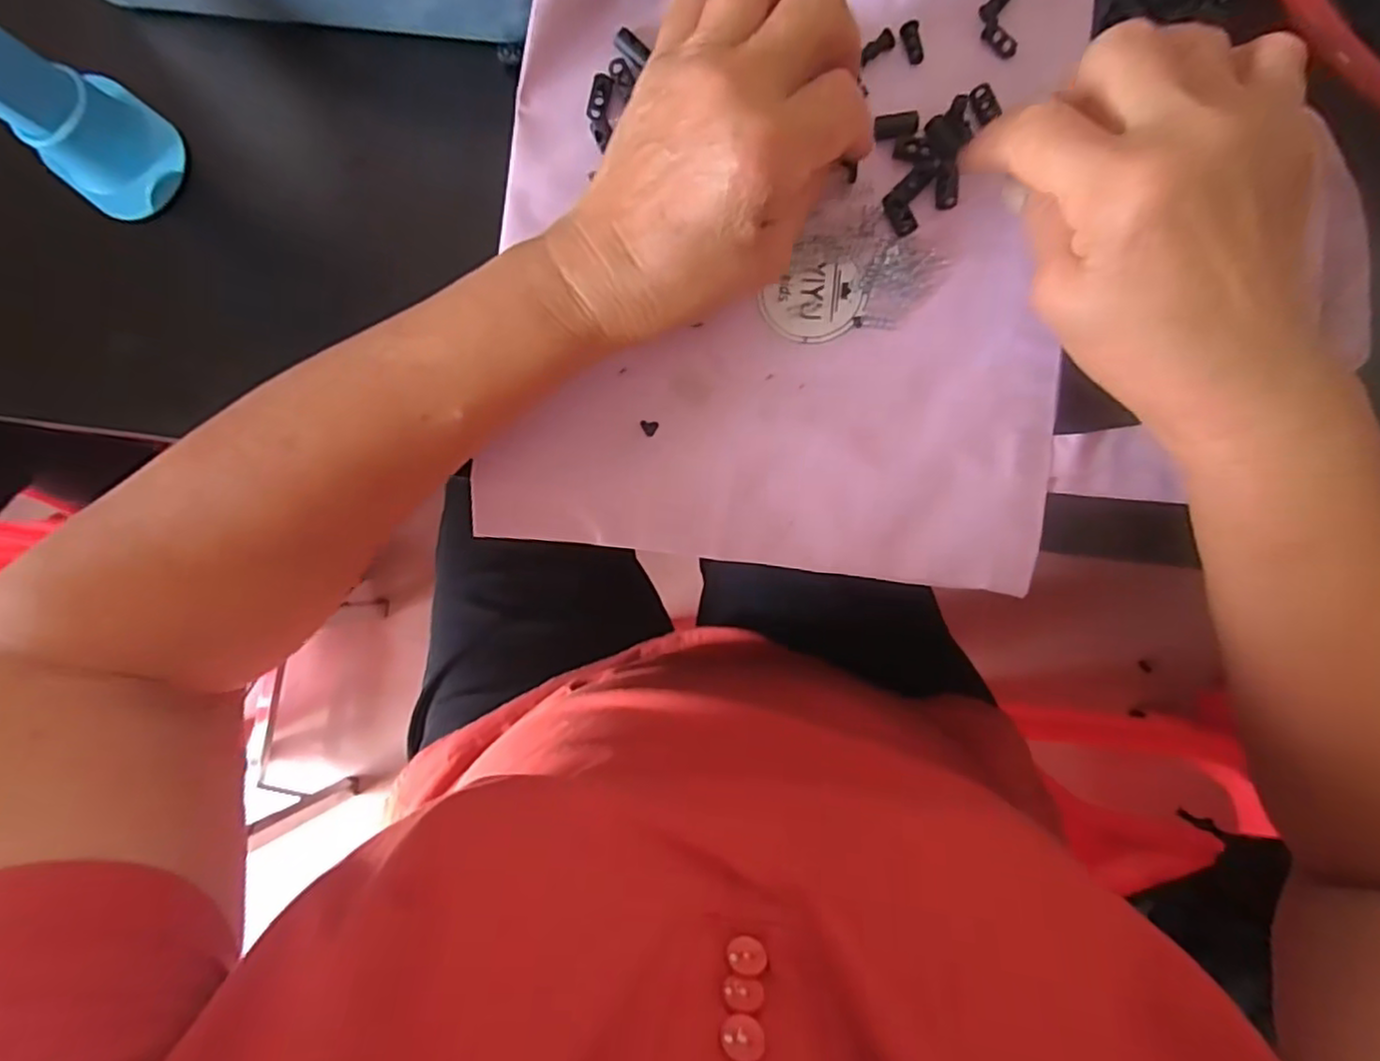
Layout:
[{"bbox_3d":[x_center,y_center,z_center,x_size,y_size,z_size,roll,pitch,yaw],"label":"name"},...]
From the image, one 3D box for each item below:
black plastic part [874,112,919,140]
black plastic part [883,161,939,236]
[{"bbox_3d":[0.090,-0.176,0.294,0.017,0.004,0.011,-1,87,6],"label":"black plastic part"},{"bbox_3d":[0.094,-0.144,0.292,0.016,0.005,0.033,19,89,7],"label":"black plastic part"}]

